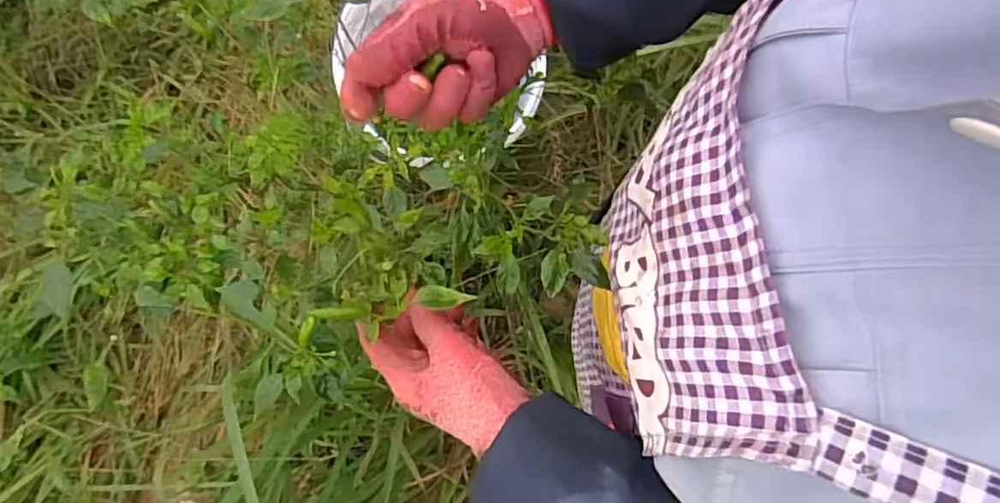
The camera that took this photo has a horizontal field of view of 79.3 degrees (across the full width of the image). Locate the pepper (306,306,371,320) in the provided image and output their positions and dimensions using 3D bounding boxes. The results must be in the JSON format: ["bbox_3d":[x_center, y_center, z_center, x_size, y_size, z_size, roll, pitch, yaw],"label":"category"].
[{"bbox_3d":[-0.099,0.038,0.373,0.037,0.006,0.008,4,71,-22],"label":"pepper"}]

